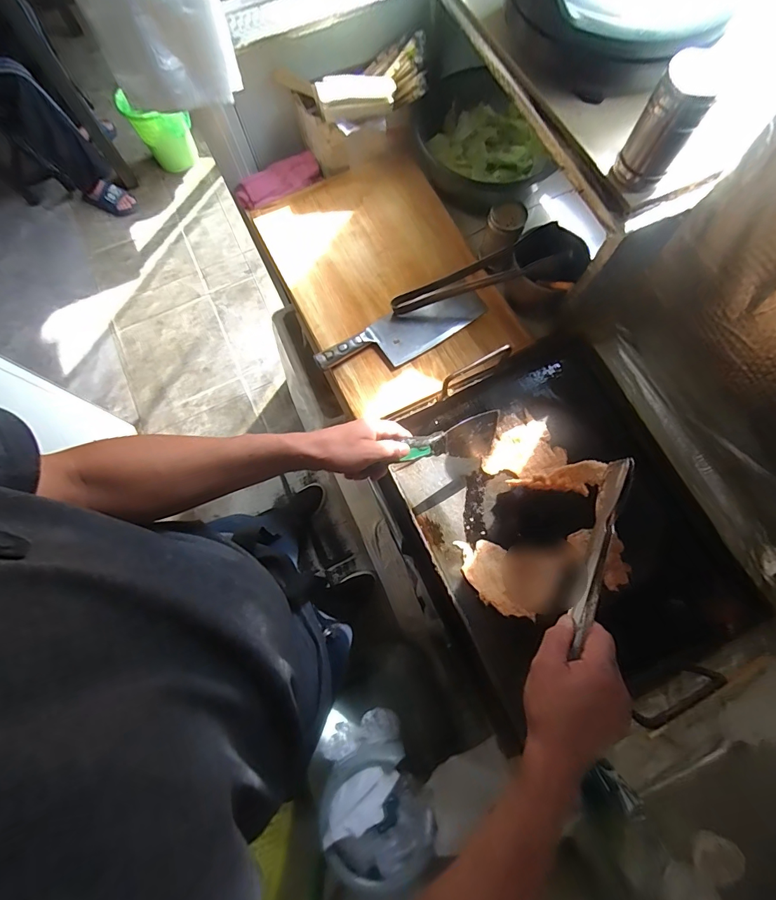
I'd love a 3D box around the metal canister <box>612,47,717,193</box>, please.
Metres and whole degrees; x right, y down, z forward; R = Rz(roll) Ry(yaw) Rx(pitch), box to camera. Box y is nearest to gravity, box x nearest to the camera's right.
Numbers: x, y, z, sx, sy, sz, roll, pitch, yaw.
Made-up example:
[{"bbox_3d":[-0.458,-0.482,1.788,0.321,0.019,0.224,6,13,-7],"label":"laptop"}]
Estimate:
[{"bbox_3d":[0.312,-0.365,0.464,0.058,0.111,0.057,22,76,7],"label":"metal canister"}]

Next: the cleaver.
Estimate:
[{"bbox_3d":[0.028,-0.200,0.690,0.298,0.027,0.088,-30,76,-6],"label":"cleaver"}]

